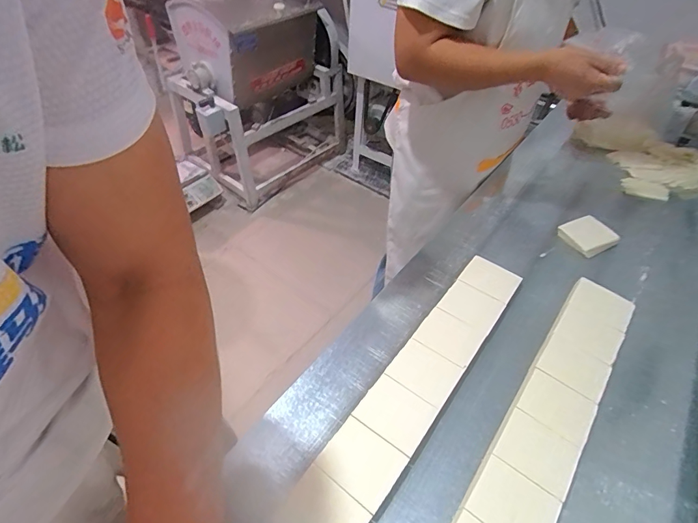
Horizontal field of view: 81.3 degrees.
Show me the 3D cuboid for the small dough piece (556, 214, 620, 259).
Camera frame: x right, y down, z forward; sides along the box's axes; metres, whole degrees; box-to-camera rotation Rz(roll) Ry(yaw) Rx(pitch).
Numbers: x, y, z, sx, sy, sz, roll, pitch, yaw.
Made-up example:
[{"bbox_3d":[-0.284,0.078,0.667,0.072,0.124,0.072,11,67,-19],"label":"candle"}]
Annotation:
[{"bbox_3d":[0.476,-0.051,0.808,0.087,0.023,0.081,-18,50,-20],"label":"small dough piece"}]

